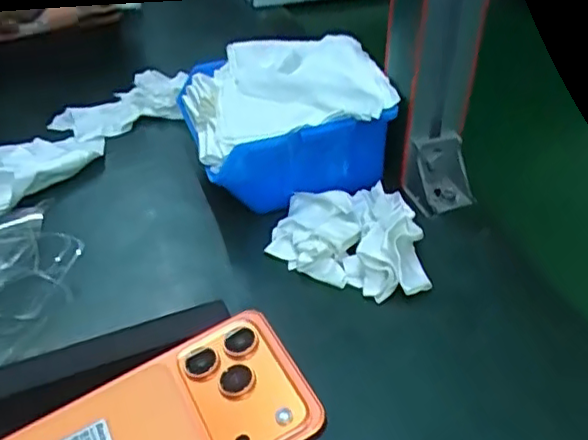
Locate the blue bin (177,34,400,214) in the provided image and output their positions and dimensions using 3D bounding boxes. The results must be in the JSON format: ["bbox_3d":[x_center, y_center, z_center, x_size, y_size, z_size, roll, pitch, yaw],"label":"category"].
[{"bbox_3d":[-0.007,-0.076,0.452,0.138,0.066,0.116,-10,41,-12],"label":"blue bin"}]

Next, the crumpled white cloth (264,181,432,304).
[{"bbox_3d":[0.042,0.007,0.394,0.097,0.033,0.077,18,43,21],"label":"crumpled white cloth"}]

